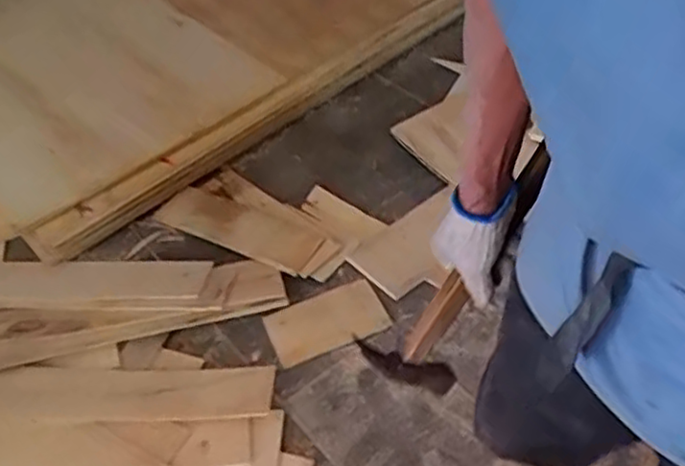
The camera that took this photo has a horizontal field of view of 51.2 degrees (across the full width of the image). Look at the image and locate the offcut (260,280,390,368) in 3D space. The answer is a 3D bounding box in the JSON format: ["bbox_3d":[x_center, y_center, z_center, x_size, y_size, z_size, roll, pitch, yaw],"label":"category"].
[{"bbox_3d":[-0.035,0.199,1.603,0.266,0.020,0.138,-19,57,-20],"label":"offcut"}]

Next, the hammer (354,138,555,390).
[{"bbox_3d":[0.153,0.059,0.770,0.289,0.132,0.025,-47,27,9],"label":"hammer"}]

